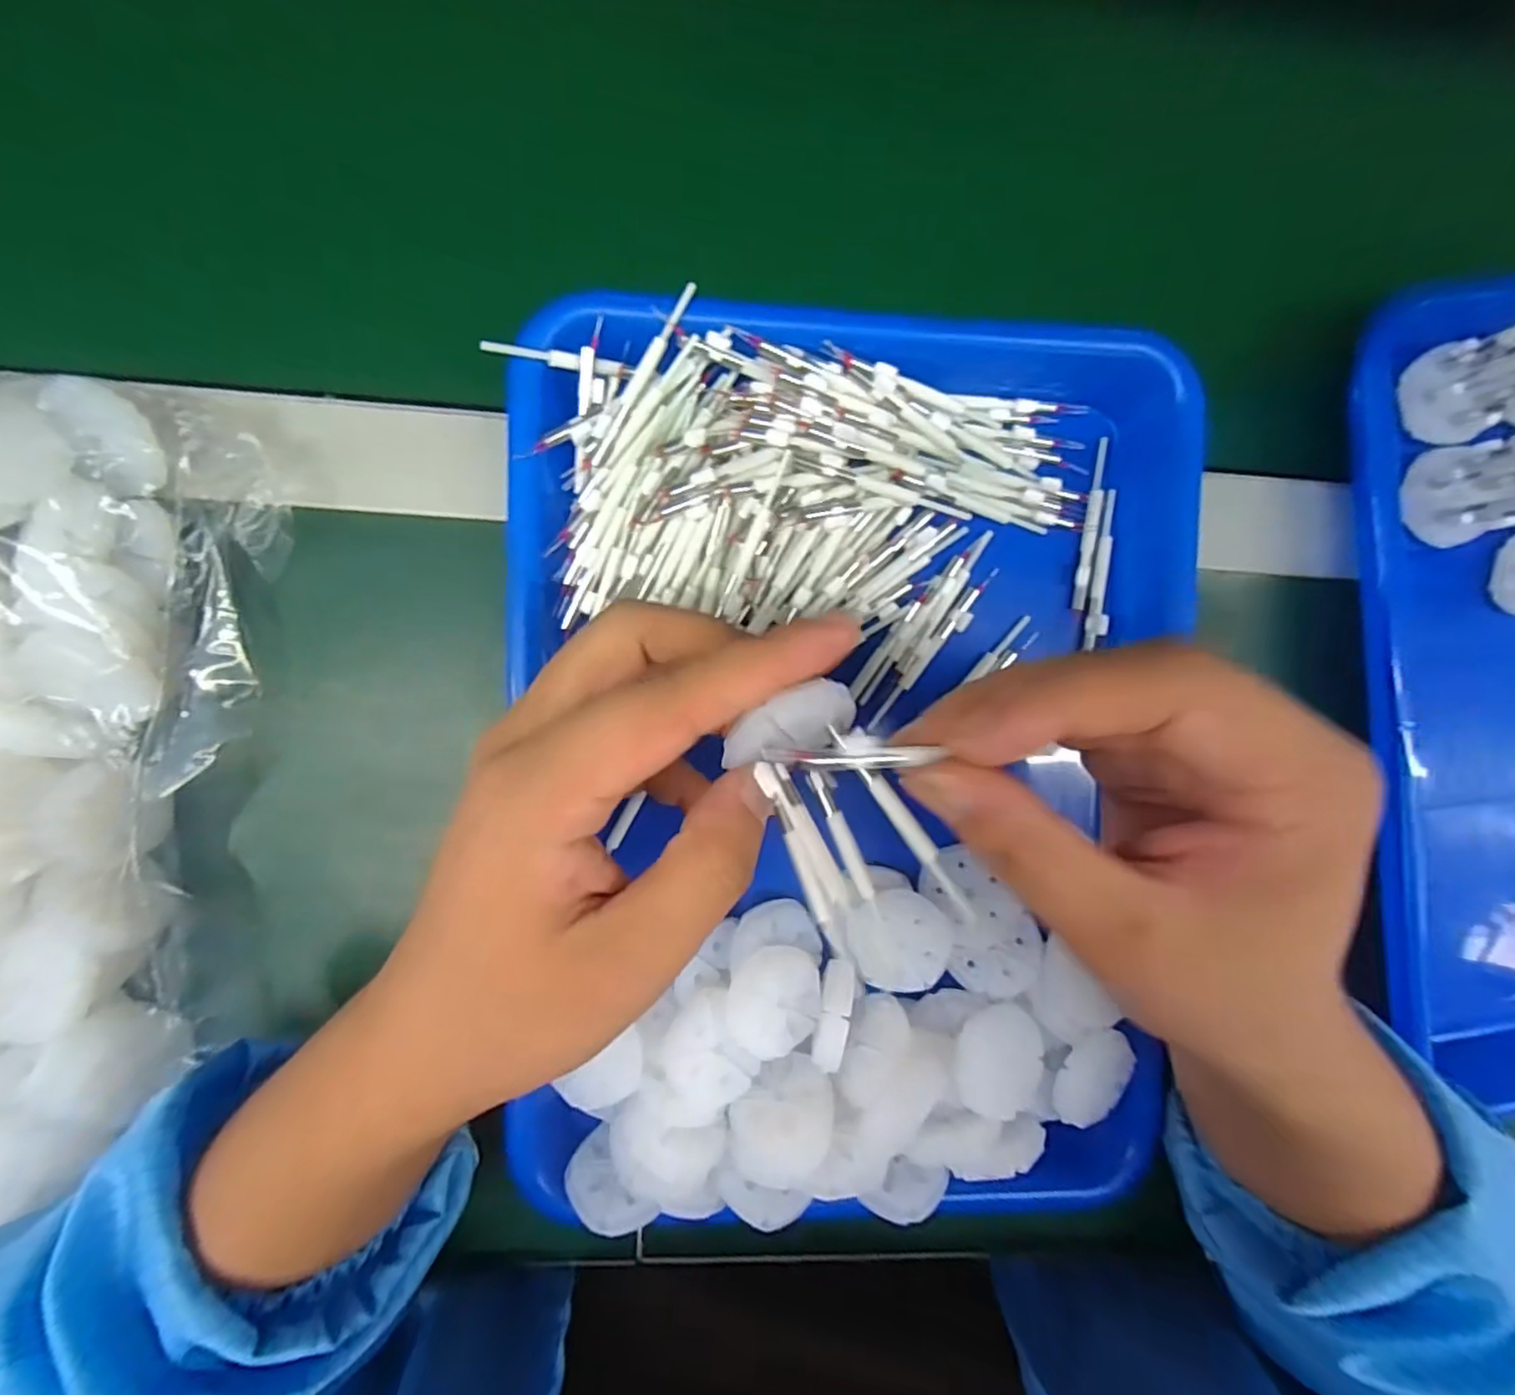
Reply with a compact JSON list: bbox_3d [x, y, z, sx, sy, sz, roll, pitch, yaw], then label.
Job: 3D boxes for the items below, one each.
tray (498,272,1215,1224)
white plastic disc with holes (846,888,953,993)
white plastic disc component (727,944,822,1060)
[{"bbox_3d":[0.037,0.027,0.243,0.247,0.033,0.332,1,93,-5],"label":"tray"},{"bbox_3d":[0.054,0.093,0.251,0.038,0.006,0.035,0,93,-5],"label":"white plastic disc with holes"},{"bbox_3d":[0.006,0.111,0.242,0.033,0.014,0.037,8,93,-5],"label":"white plastic disc component"}]

